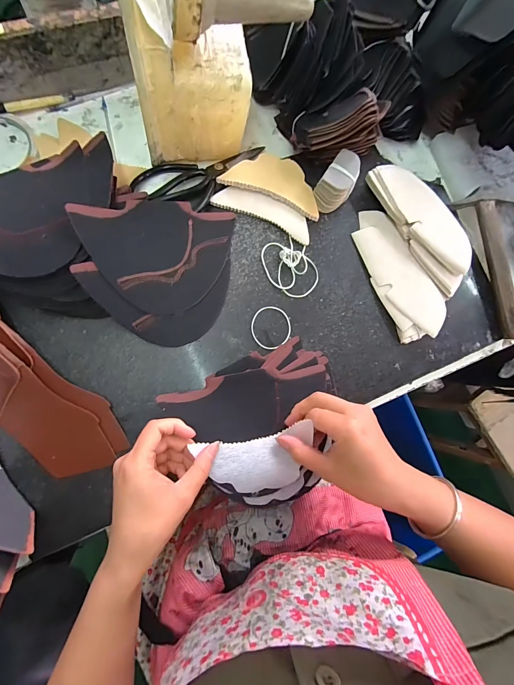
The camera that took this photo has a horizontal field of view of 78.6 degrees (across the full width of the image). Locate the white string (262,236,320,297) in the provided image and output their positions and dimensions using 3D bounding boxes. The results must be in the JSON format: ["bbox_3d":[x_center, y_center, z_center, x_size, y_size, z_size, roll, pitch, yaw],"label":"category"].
[{"bbox_3d":[0.044,-0.099,0.411,0.065,0.009,0.081,-27,87,-10],"label":"white string"}]

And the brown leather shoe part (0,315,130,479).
[{"bbox_3d":[-0.273,0.032,0.334,0.096,0.028,0.292,-42,97,-5],"label":"brown leather shoe part"}]

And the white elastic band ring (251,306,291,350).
[{"bbox_3d":[0.018,-0.019,0.397,0.050,0.004,0.055,1,83,-7],"label":"white elastic band ring"}]

